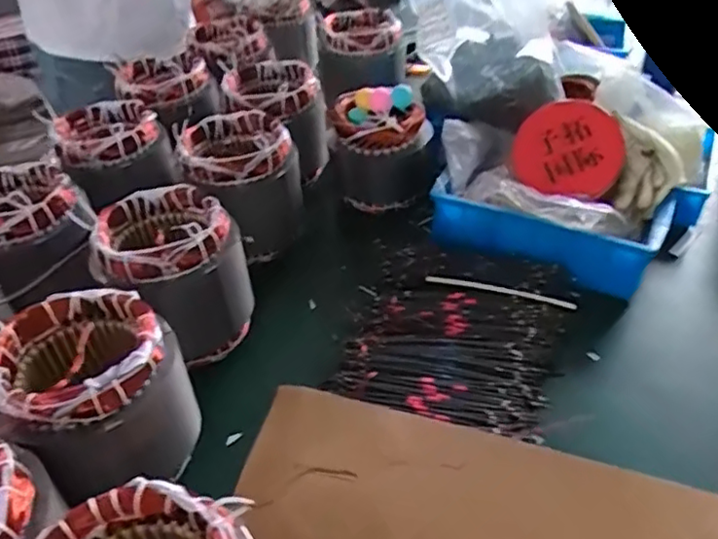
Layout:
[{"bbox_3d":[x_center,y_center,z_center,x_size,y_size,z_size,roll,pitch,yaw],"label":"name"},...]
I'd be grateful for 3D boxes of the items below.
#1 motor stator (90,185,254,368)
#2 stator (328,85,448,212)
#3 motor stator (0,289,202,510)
[{"bbox_3d":[-0.208,0.003,0.701,0.150,0.144,0.146,-14,41,-14],"label":"motor stator"},{"bbox_3d":[0.039,-0.188,0.931,0.149,0.145,0.149,-11,41,-10],"label":"stator"},{"bbox_3d":[-0.238,0.122,0.568,0.137,0.167,0.136,-1,40,1],"label":"motor stator"}]

